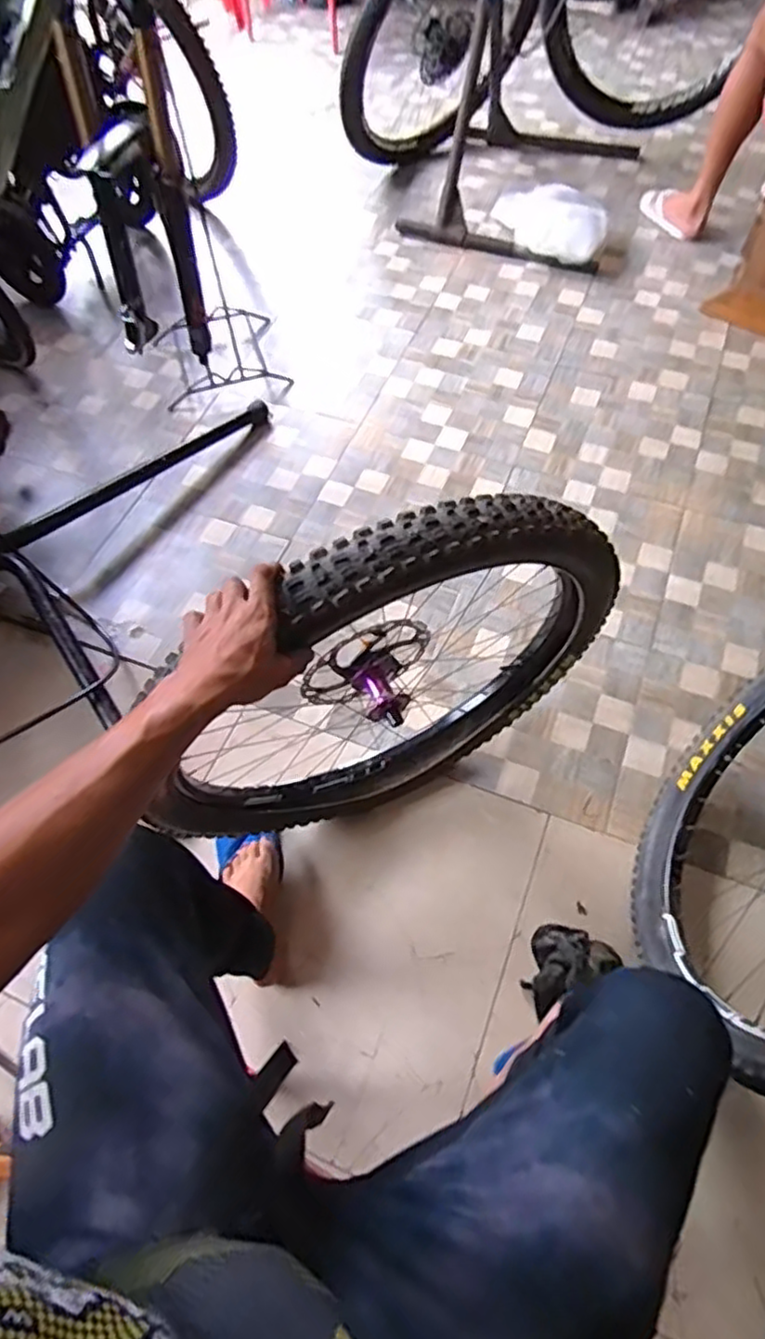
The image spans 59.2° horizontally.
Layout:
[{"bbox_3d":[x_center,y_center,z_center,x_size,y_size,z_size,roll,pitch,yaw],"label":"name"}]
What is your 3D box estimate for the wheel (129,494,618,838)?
[{"bbox_3d":[0.021,0.034,0.906,0.614,0.639,0.079,-25,63,-11],"label":"wheel"}]

